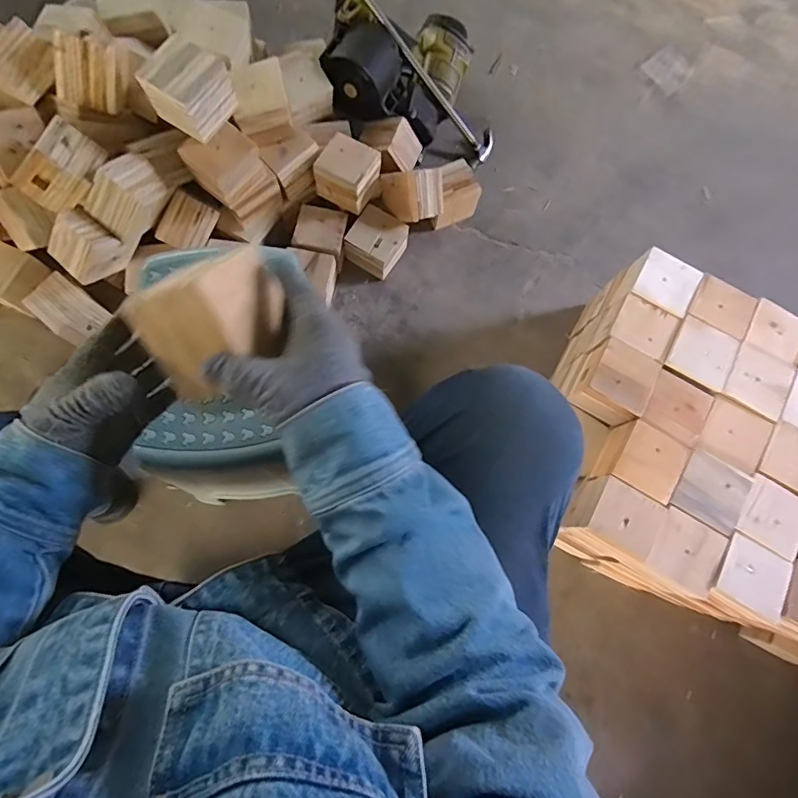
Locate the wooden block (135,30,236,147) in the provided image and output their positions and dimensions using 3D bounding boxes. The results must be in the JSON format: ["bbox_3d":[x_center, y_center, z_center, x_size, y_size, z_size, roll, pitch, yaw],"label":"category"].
[{"bbox_3d":[-0.329,-0.482,0.750,0.110,0.075,0.105,35,77,5],"label":"wooden block"}]

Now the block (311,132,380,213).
[{"bbox_3d":[-0.096,-0.421,0.910,0.100,0.073,0.095,30,77,4],"label":"block"}]

